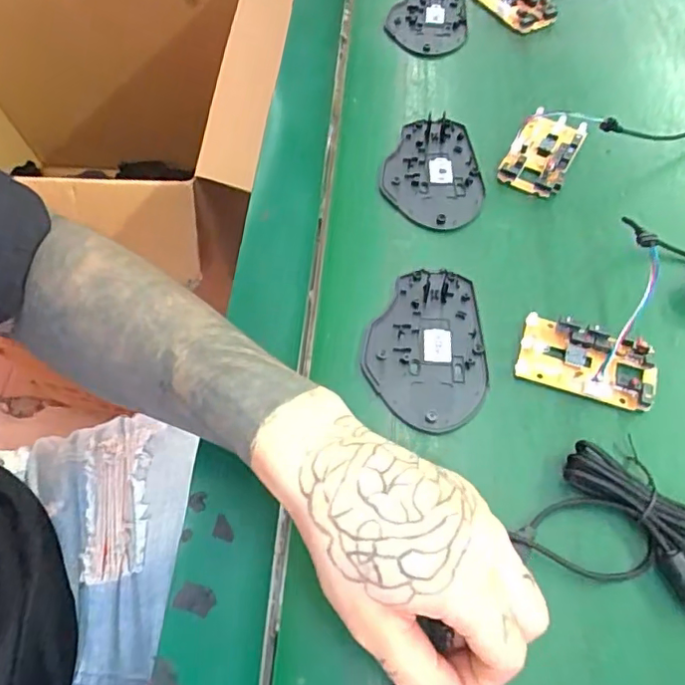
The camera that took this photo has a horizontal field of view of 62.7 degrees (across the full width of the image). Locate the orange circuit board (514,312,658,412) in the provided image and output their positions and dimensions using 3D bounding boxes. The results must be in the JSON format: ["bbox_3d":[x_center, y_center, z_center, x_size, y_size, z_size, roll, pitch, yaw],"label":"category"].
[{"bbox_3d":[0.146,0.010,0.333,0.078,0.018,0.043,18,61,10],"label":"orange circuit board"}]

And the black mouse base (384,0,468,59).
[{"bbox_3d":[0.079,-0.302,0.526,0.071,0.008,0.108,7,60,4],"label":"black mouse base"}]

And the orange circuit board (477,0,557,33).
[{"bbox_3d":[0.163,-0.324,0.530,0.048,0.020,0.074,-26,63,-14],"label":"orange circuit board"}]

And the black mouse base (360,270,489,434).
[{"bbox_3d":[0.051,0.002,0.346,0.072,0.006,0.107,6,60,4],"label":"black mouse base"}]

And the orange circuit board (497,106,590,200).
[{"bbox_3d":[0.152,-0.146,0.428,0.046,0.012,0.084,24,63,14],"label":"orange circuit board"}]

